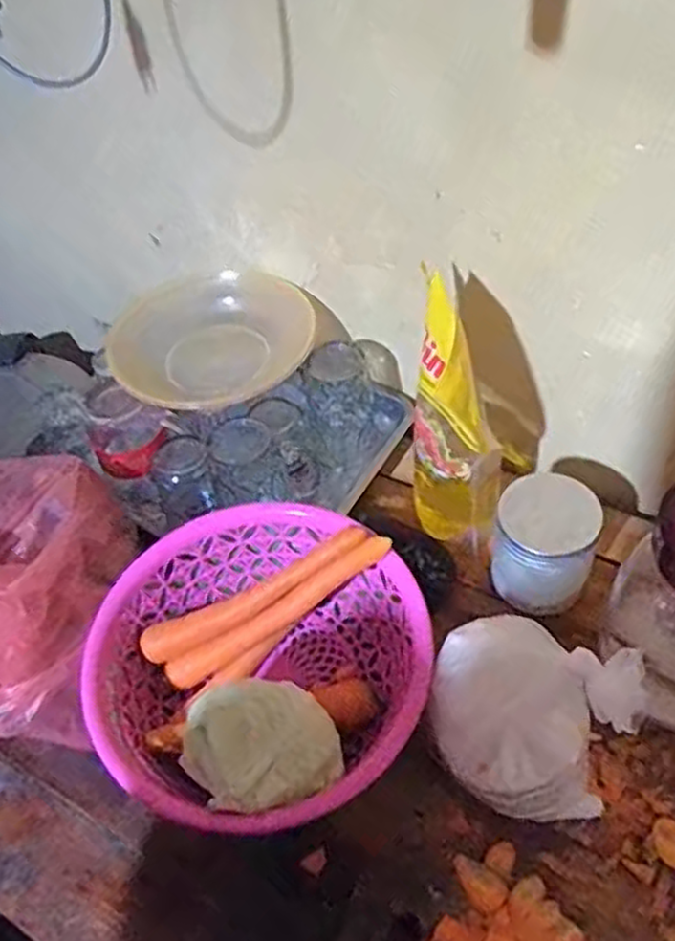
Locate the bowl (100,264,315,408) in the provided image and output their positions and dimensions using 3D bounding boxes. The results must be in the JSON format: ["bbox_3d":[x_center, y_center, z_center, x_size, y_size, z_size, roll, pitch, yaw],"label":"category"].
[{"bbox_3d":[-0.143,-0.146,0.836,0.205,0.061,0.175,-26,51,-15],"label":"bowl"}]

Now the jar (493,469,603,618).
[{"bbox_3d":[0.186,0.066,0.681,0.081,0.108,0.078,-3,49,4],"label":"jar"}]

